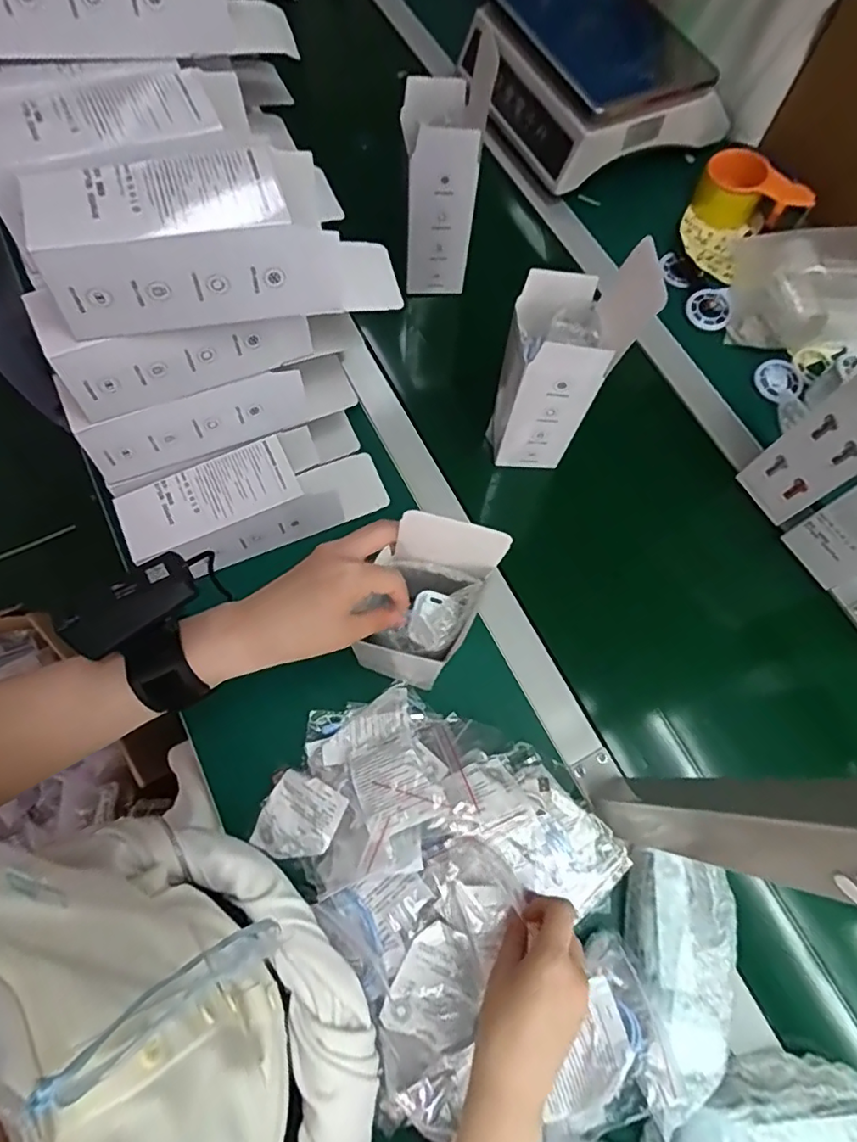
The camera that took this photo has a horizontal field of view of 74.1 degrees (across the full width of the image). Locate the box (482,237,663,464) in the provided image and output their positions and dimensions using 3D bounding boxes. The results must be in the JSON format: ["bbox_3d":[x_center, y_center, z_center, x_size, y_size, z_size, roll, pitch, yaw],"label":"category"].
[{"bbox_3d":[0.123,-0.192,0.547,0.088,0.222,0.084,7,70,0],"label":"box"}]

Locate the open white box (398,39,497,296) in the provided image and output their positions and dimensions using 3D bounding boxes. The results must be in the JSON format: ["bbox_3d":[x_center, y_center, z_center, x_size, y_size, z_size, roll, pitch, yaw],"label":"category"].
[{"bbox_3d":[0.014,-0.428,0.625,0.081,0.226,0.079,3,70,-1],"label":"open white box"}]

